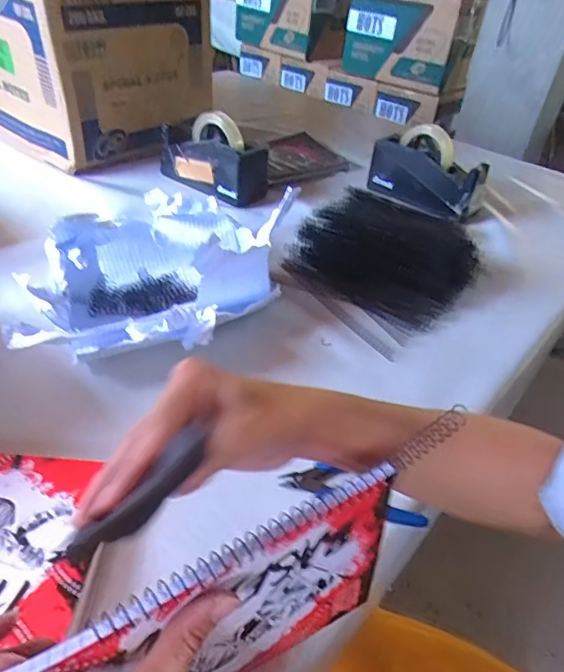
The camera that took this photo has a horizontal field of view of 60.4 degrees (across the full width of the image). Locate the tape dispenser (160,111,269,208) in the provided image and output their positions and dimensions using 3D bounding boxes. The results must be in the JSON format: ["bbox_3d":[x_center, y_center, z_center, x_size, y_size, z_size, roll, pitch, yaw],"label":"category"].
[{"bbox_3d":[-0.121,-0.319,0.844,0.189,0.119,0.083,27,45,22],"label":"tape dispenser"}]

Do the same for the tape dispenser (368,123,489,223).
[{"bbox_3d":[0.259,-0.297,0.858,0.202,0.110,0.089,28,45,23],"label":"tape dispenser"}]

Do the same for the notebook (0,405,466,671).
[{"bbox_3d":[-0.023,0.153,0.266,0.184,0.150,0.013,-18,43,-23],"label":"notebook"}]

